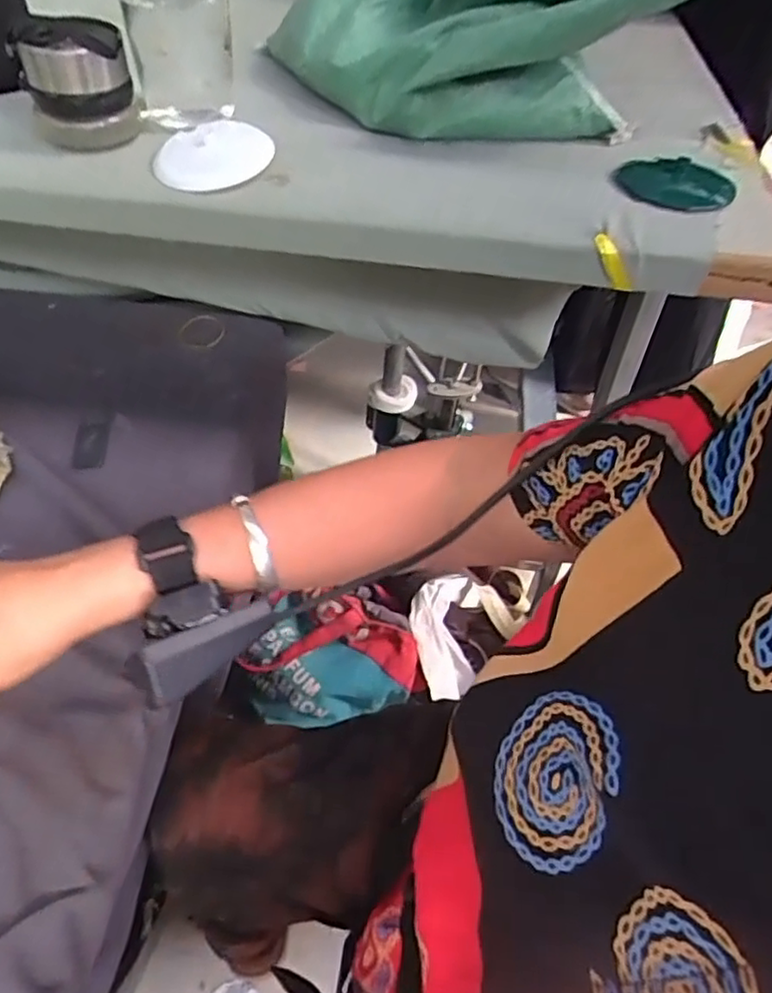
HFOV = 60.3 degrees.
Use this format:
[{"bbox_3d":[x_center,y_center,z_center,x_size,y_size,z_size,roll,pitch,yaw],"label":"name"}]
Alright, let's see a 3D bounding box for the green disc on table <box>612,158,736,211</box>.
[{"bbox_3d":[0.197,-0.215,0.456,0.076,0.008,0.074,2,49,-2],"label":"green disc on table"}]

